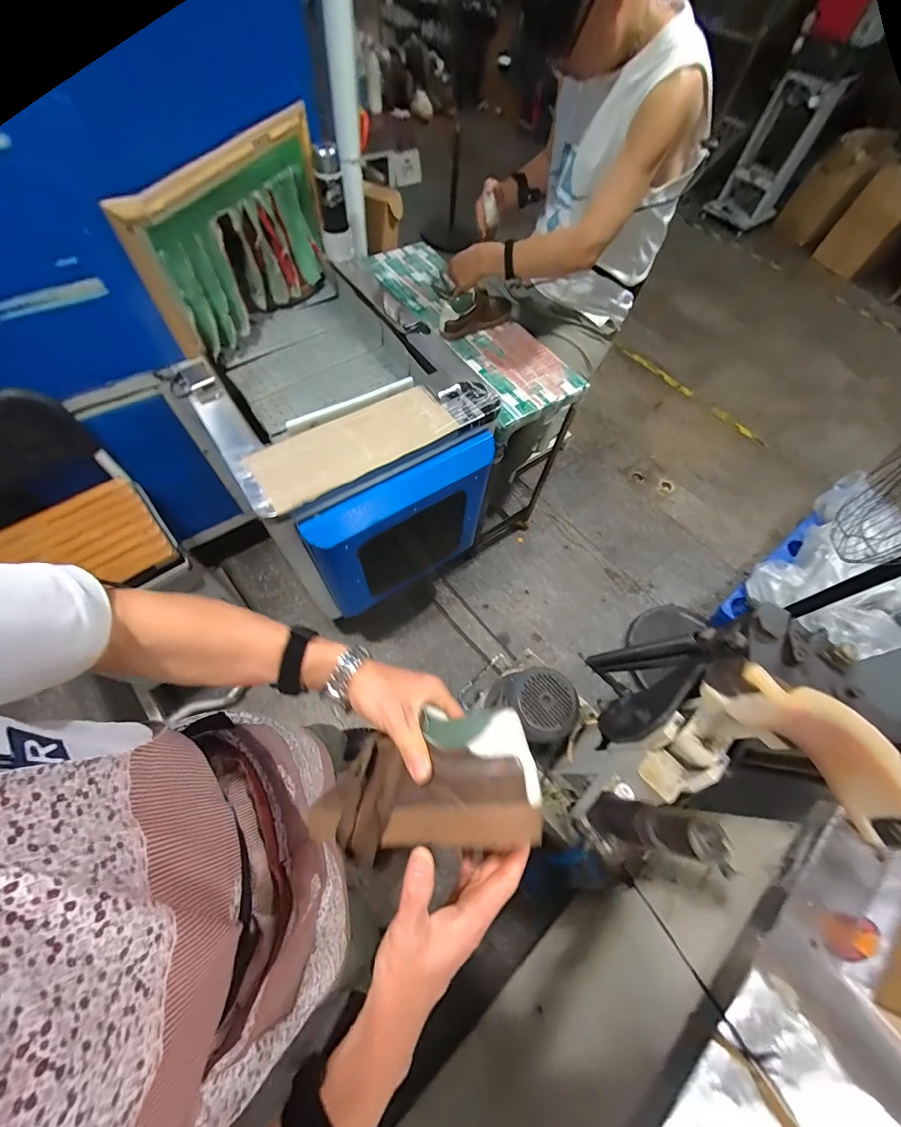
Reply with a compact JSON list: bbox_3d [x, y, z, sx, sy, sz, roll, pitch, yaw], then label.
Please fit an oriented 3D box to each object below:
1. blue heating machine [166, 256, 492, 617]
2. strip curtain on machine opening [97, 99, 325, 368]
[{"bbox_3d":[-0.273,-0.311,1.101,0.582,0.465,0.667,-31,69,-18],"label":"blue heating machine"},{"bbox_3d":[-0.464,-0.747,0.930,0.156,0.322,0.549,19,63,6],"label":"strip curtain on machine opening"}]

